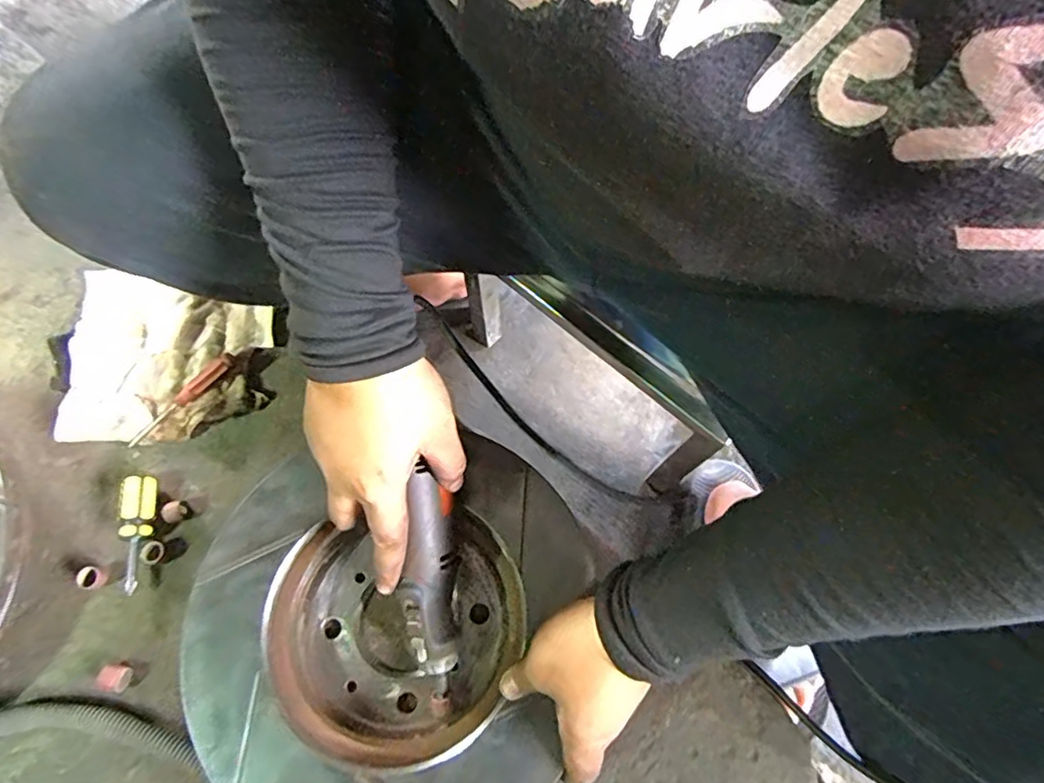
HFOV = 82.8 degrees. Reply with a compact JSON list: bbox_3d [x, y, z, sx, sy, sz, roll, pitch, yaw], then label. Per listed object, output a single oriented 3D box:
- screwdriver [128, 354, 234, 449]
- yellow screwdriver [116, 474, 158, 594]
[{"bbox_3d":[-0.258,0.007,0.447,0.096,0.017,0.011,-39,74,-13],"label":"screwdriver"},{"bbox_3d":[-0.271,0.099,0.417,0.023,0.026,0.077,-10,70,-4],"label":"yellow screwdriver"}]

